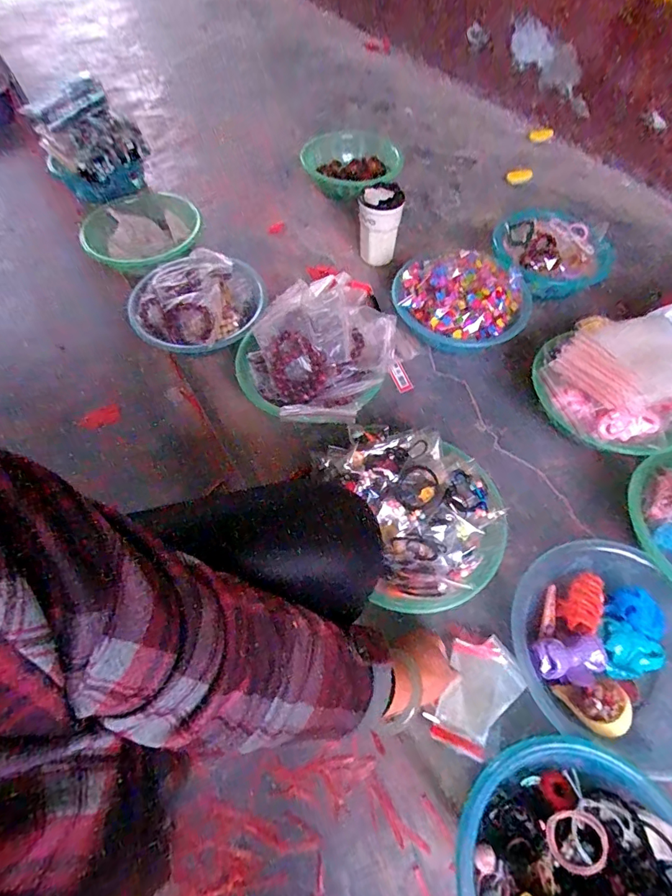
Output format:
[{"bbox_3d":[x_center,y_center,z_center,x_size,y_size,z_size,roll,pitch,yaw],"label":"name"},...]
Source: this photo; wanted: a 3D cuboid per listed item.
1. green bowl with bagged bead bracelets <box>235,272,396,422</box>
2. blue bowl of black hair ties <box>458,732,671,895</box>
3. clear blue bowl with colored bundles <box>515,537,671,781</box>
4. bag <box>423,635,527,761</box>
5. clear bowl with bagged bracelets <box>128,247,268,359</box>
[{"bbox_3d":[-0.036,-0.156,0.688,0.236,0.112,0.244,0,58,-1],"label":"green bowl with bagged bead bracelets"},{"bbox_3d":[0.225,0.401,0.407,0.207,0.066,0.219,0,58,-1],"label":"blue bowl of black hair ties"},{"bbox_3d":[0.328,0.238,0.528,0.217,0.064,0.237,-32,64,-19],"label":"clear blue bowl with colored bundles"},{"bbox_3d":[0.164,0.288,0.524,0.084,0.015,0.128,37,65,20],"label":"bag"},{"bbox_3d":[-0.251,-0.268,0.814,0.230,0.089,0.232,-4,58,-3],"label":"clear bowl with bagged bracelets"}]

